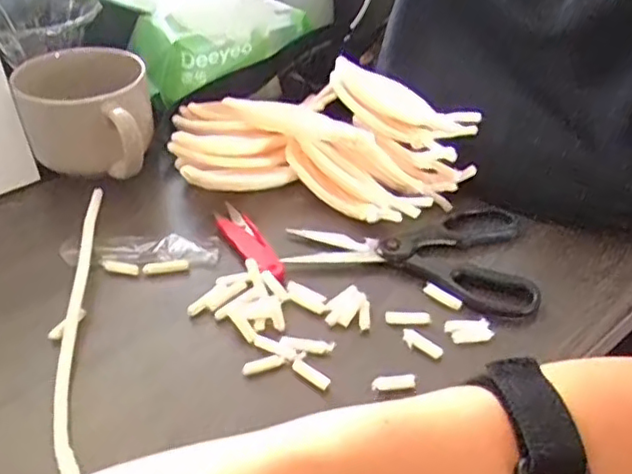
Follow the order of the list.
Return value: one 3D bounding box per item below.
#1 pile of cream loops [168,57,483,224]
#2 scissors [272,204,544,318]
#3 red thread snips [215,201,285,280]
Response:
[{"bbox_3d":[-0.001,-0.085,0.555,0.256,0.061,0.137,9,39,10],"label":"pile of cream loops"},{"bbox_3d":[0.076,0.002,0.496,0.182,0.010,0.103,11,43,13],"label":"scissors"},{"bbox_3d":[-0.050,0.002,0.498,0.027,0.009,0.100,-23,46,-24],"label":"red thread snips"}]

